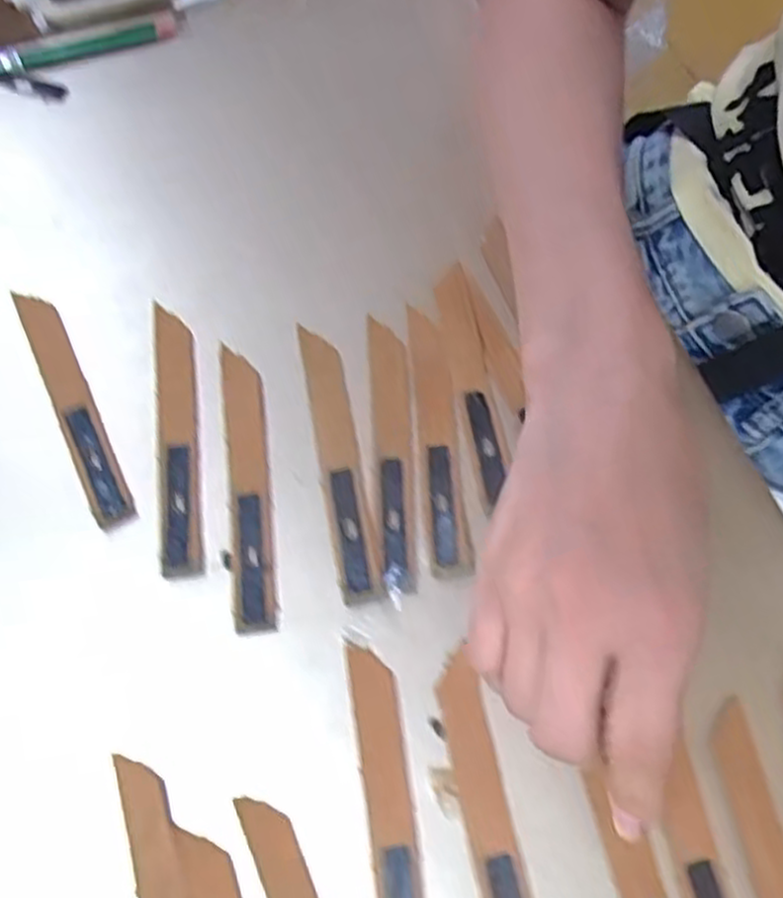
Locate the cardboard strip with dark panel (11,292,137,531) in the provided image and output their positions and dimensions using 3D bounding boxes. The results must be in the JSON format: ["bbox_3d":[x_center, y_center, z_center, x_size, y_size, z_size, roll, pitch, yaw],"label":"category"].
[{"bbox_3d":[-0.140,-0.021,0.336,0.016,0.008,0.121,-24,65,-13],"label":"cardboard strip with dark panel"}]

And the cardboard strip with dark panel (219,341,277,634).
[{"bbox_3d":[-0.061,0.014,0.323,0.016,0.004,0.126,-6,66,-5],"label":"cardboard strip with dark panel"}]

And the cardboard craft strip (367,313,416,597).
[{"bbox_3d":[0.001,-0.002,0.330,0.016,0.004,0.128,-2,63,-2],"label":"cardboard craft strip"}]

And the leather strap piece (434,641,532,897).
[{"bbox_3d":[0.035,0.135,0.269,0.017,0.004,0.124,-10,64,-6],"label":"leather strap piece"}]

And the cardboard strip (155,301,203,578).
[{"bbox_3d":[-0.092,-0.006,0.331,0.015,0.005,0.124,-2,65,-16],"label":"cardboard strip"}]

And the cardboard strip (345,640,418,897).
[{"bbox_3d":[0.000,0.132,0.268,0.016,0.004,0.124,-7,63,-5],"label":"cardboard strip"}]

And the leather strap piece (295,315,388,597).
[{"bbox_3d":[-0.022,0.003,0.326,0.017,0.008,0.125,-9,63,-6],"label":"leather strap piece"}]

